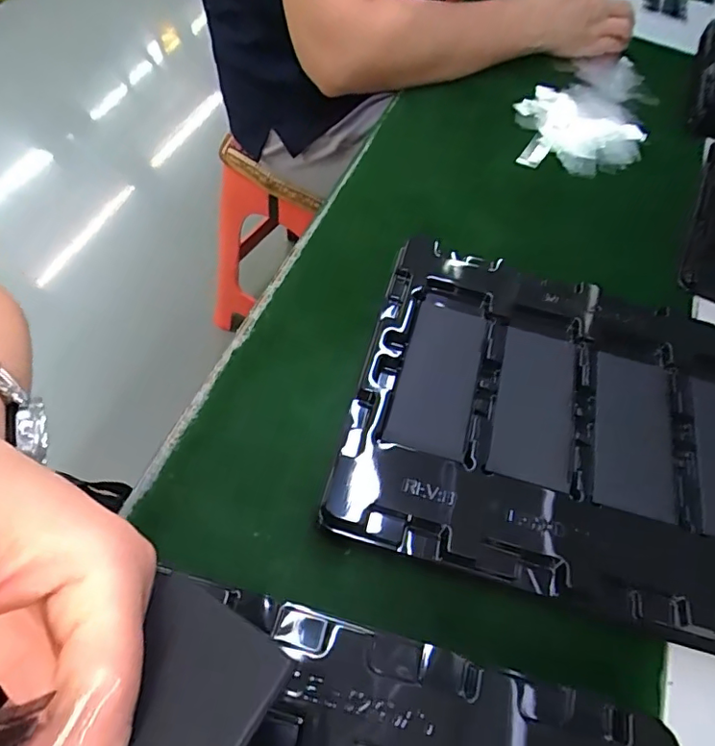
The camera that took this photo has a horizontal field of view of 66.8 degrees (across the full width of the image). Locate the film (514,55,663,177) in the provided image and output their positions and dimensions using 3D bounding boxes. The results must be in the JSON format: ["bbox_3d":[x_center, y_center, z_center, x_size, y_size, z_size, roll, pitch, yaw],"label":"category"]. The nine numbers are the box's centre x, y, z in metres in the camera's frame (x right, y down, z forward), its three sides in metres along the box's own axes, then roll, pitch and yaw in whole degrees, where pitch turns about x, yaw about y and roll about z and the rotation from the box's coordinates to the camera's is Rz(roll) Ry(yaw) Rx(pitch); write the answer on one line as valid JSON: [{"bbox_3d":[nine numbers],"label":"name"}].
[{"bbox_3d":[0.236,-0.276,0.556,0.124,0.017,0.210,23,60,11],"label":"film"}]

